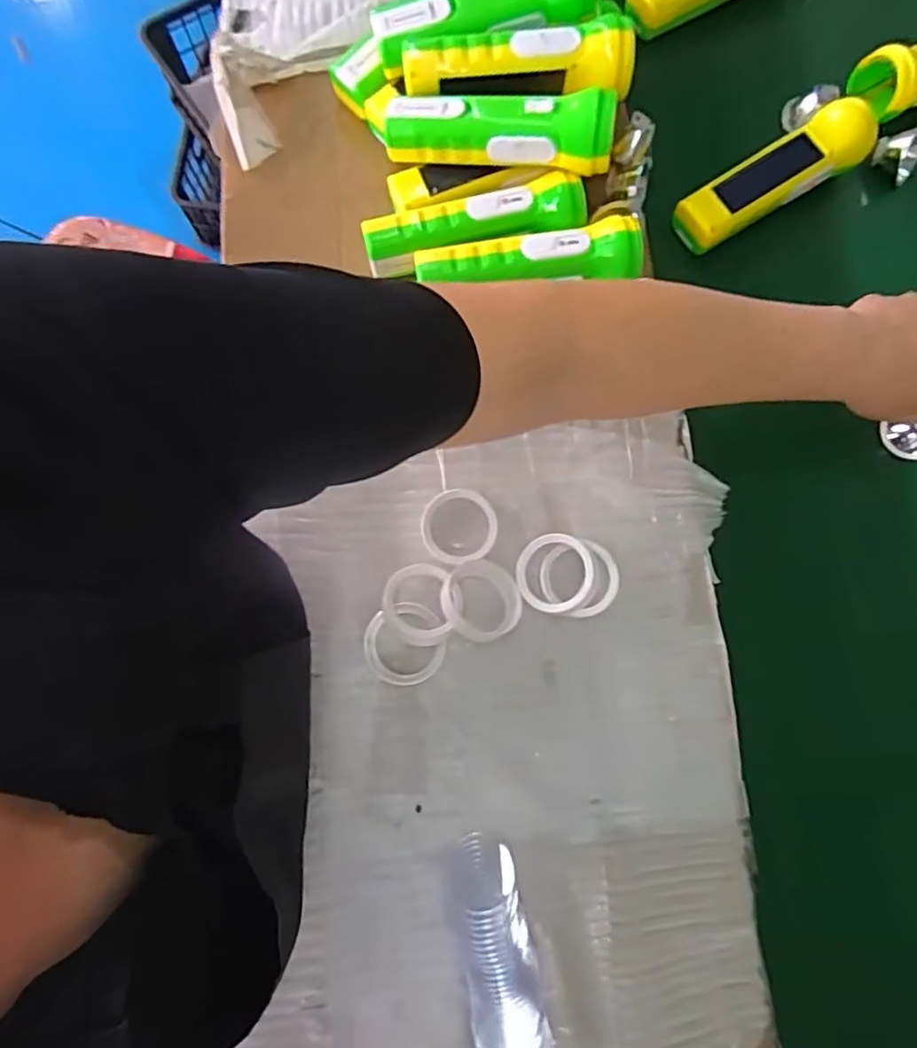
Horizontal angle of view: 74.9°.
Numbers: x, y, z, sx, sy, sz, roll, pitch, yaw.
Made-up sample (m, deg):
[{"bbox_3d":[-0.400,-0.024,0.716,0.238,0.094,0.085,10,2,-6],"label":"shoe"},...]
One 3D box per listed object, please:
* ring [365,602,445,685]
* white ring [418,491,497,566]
[{"bbox_3d":[-0.036,0.081,0.404,0.053,0.016,0.055,0,79,-2],"label":"ring"},{"bbox_3d":[0.000,0.002,0.420,0.052,0.015,0.051,0,79,-2],"label":"white ring"}]

